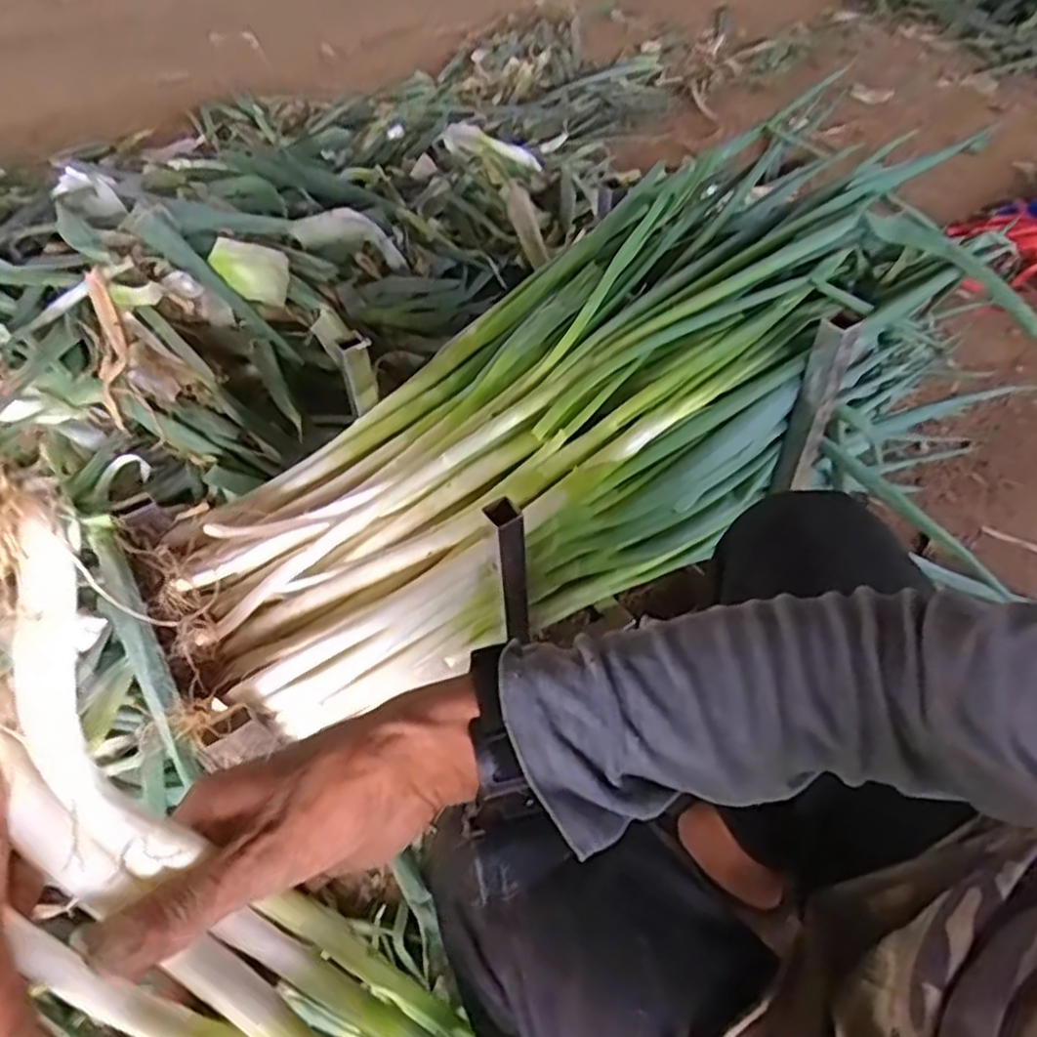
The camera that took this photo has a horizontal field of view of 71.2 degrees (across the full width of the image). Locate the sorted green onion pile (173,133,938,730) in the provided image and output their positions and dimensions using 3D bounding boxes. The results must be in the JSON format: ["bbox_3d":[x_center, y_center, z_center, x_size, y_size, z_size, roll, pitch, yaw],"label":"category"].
[{"bbox_3d":[0.046,-0.097,0.737,0.783,0.190,0.281,-34,56,-8],"label":"sorted green onion pile"}]

